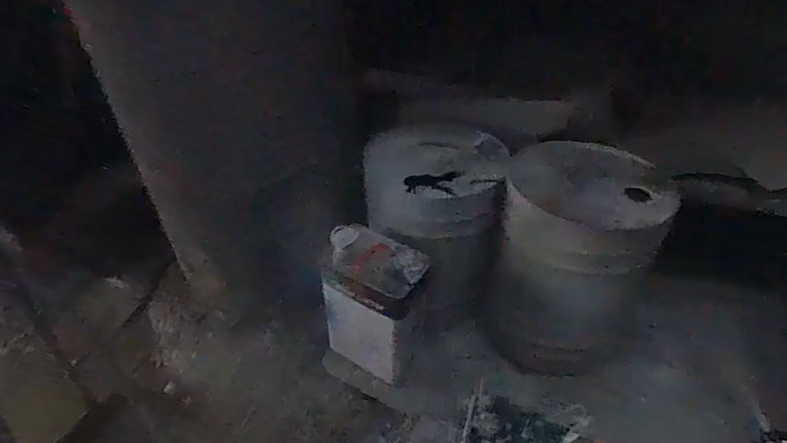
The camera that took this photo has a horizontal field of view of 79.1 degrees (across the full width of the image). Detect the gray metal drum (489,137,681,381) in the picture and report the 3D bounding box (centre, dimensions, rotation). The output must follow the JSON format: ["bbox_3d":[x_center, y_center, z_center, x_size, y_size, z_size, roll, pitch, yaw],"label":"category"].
[{"bbox_3d":[0.323,0.074,0.853,0.261,0.319,0.289,14,39,26],"label":"gray metal drum"}]

